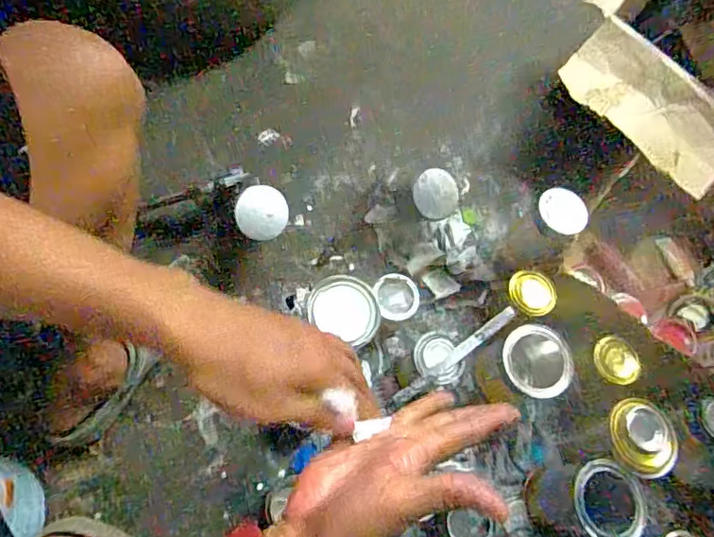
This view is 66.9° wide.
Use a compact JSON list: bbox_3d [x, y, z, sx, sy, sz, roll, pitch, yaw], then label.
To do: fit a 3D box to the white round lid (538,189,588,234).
[{"bbox_3d":[0.310,-0.086,0.811,0.075,0.013,0.061,33,87,1],"label":"white round lid"}]

